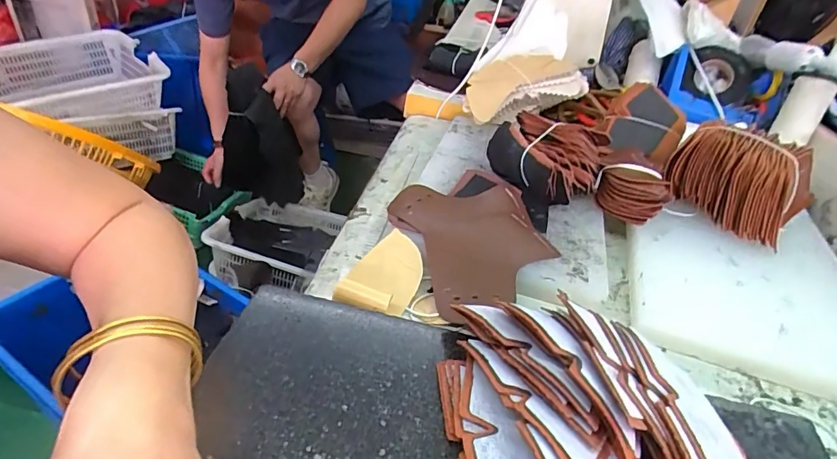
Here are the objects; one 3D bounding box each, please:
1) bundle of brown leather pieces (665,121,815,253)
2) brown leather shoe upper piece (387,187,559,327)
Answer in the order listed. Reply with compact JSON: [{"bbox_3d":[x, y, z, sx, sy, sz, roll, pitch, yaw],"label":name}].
[{"bbox_3d":[0.335,-0.055,0.499,0.126,0.089,0.092,33,42,30],"label":"bundle of brown leather pieces"},{"bbox_3d":[0.046,0.008,0.452,0.121,0.042,0.141,-15,40,-25],"label":"brown leather shoe upper piece"}]

